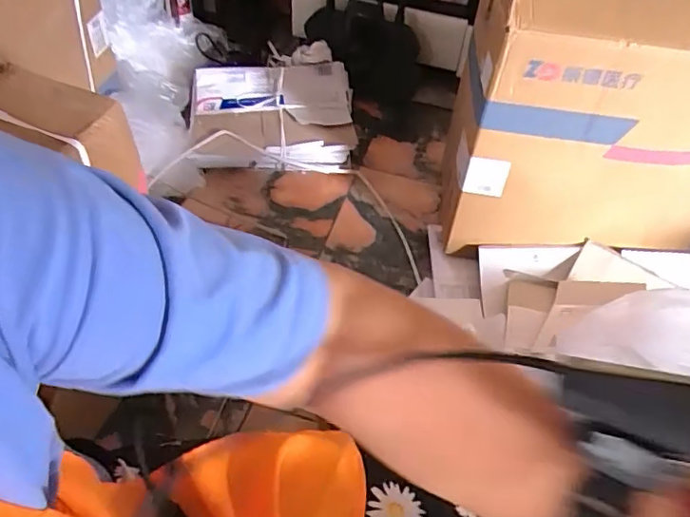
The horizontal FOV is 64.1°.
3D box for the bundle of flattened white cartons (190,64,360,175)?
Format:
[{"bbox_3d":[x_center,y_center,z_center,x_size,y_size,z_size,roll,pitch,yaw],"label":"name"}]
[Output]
[{"bbox_3d":[-0.204,-0.398,1.564,0.451,0.128,0.326,-3,49,-8],"label":"bundle of flattened white cartons"}]

